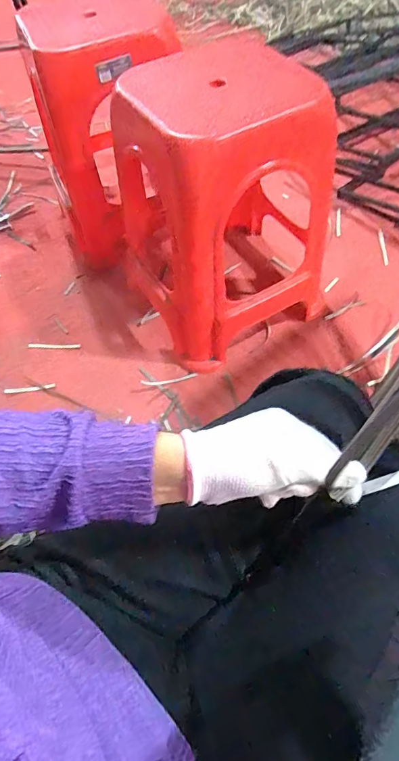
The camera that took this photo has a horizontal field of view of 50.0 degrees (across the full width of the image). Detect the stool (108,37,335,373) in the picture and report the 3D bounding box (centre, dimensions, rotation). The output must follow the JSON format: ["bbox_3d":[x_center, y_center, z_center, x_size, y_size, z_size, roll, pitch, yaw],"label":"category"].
[{"bbox_3d":[0.043,-0.339,0.881,0.325,0.530,0.338,-28,62,-12],"label":"stool"}]

